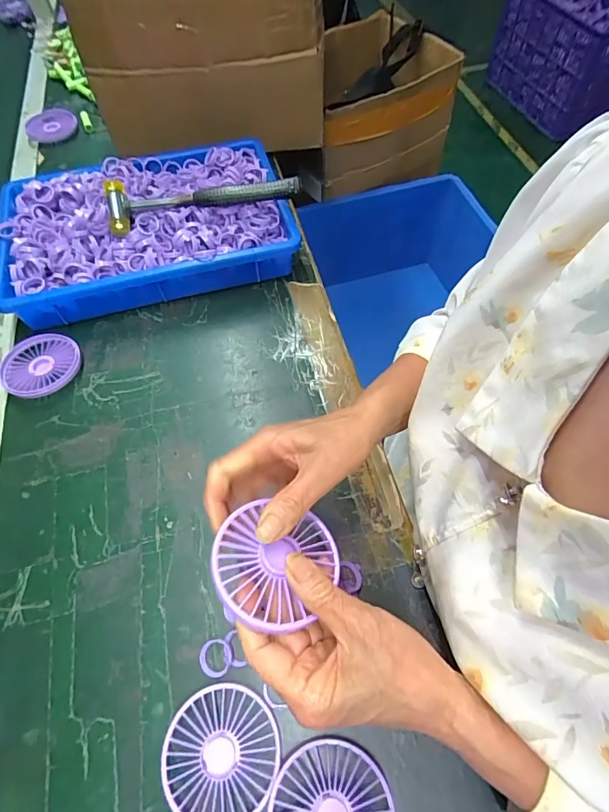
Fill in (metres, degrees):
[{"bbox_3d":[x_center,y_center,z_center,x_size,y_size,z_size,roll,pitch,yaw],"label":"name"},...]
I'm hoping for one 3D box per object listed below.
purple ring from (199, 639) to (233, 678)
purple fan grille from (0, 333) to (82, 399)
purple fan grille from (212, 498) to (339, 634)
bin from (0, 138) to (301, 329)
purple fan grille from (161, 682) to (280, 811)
[{"bbox_3d":[-0.074,0.210,0.351,0.027,0.008,0.027,-1,60,1],"label":"purple ring"},{"bbox_3d":[-0.309,-0.047,0.496,0.086,0.021,0.086,-1,60,1],"label":"purple fan grille"},{"bbox_3d":[-0.018,0.104,0.284,0.083,0.011,0.081,12,49,-14],"label":"purple fan grille"},{"bbox_3d":[-0.211,-0.241,0.569,0.364,0.083,0.230,-14,61,-6],"label":"bin"},{"bbox_3d":[-0.063,0.262,0.319,0.083,0.011,0.085,-1,60,1],"label":"purple fan grille"}]

